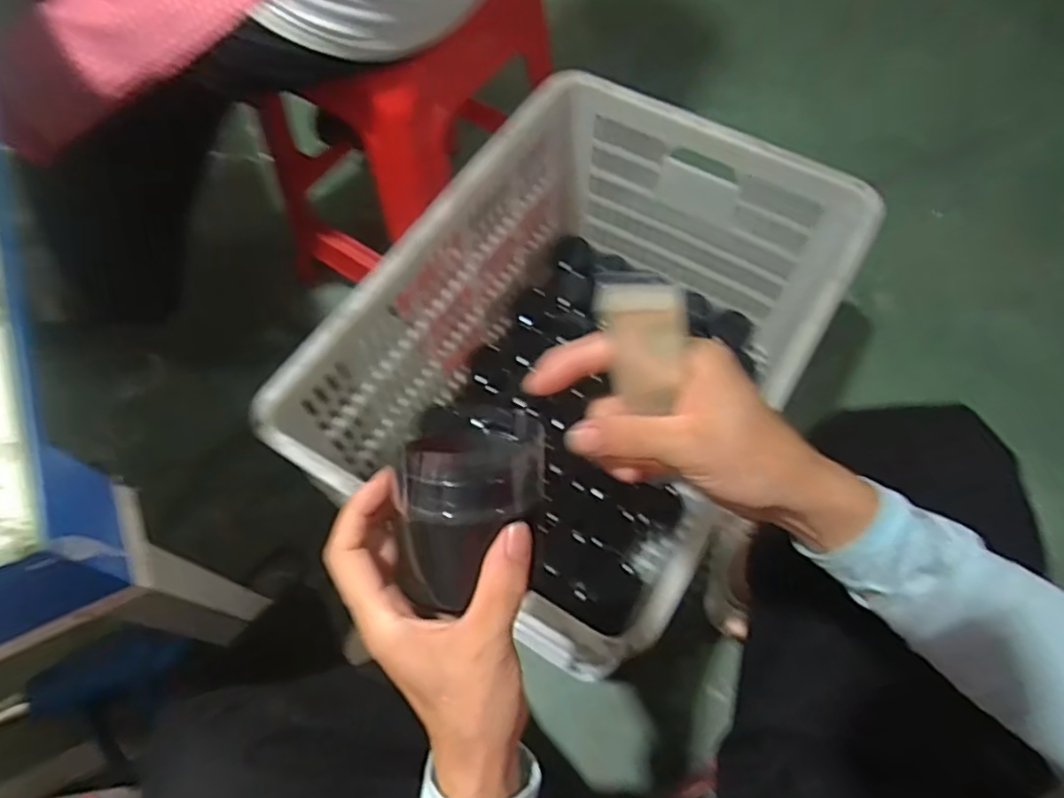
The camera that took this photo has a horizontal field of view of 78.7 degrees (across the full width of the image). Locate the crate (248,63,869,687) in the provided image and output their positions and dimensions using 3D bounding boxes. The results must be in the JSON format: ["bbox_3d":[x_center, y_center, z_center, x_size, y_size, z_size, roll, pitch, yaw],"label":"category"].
[{"bbox_3d":[0.069,-0.040,0.826,0.428,0.337,0.602,30,68,16],"label":"crate"}]

